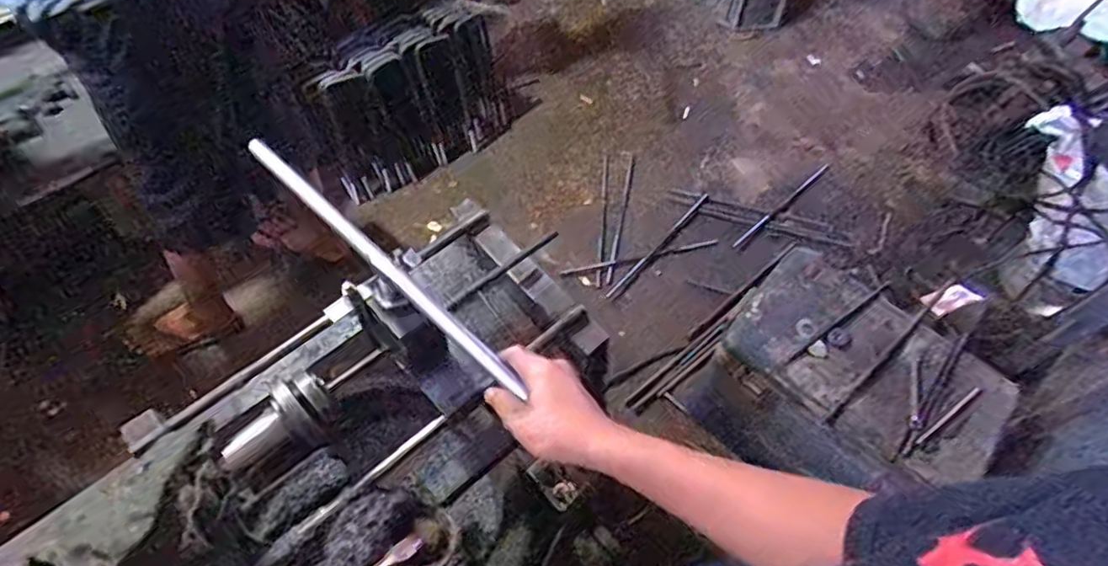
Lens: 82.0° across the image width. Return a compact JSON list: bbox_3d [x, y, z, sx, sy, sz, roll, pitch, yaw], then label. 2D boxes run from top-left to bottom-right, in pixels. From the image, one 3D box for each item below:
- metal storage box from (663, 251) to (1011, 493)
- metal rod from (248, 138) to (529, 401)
[{"bbox_3d":[0.570,0.237,1.328,0.492,0.326,0.348,40,66,19],"label":"metal storage box"},{"bbox_3d":[-0.184,-0.030,0.650,0.418,0.015,0.015,40,66,20],"label":"metal rod"}]

